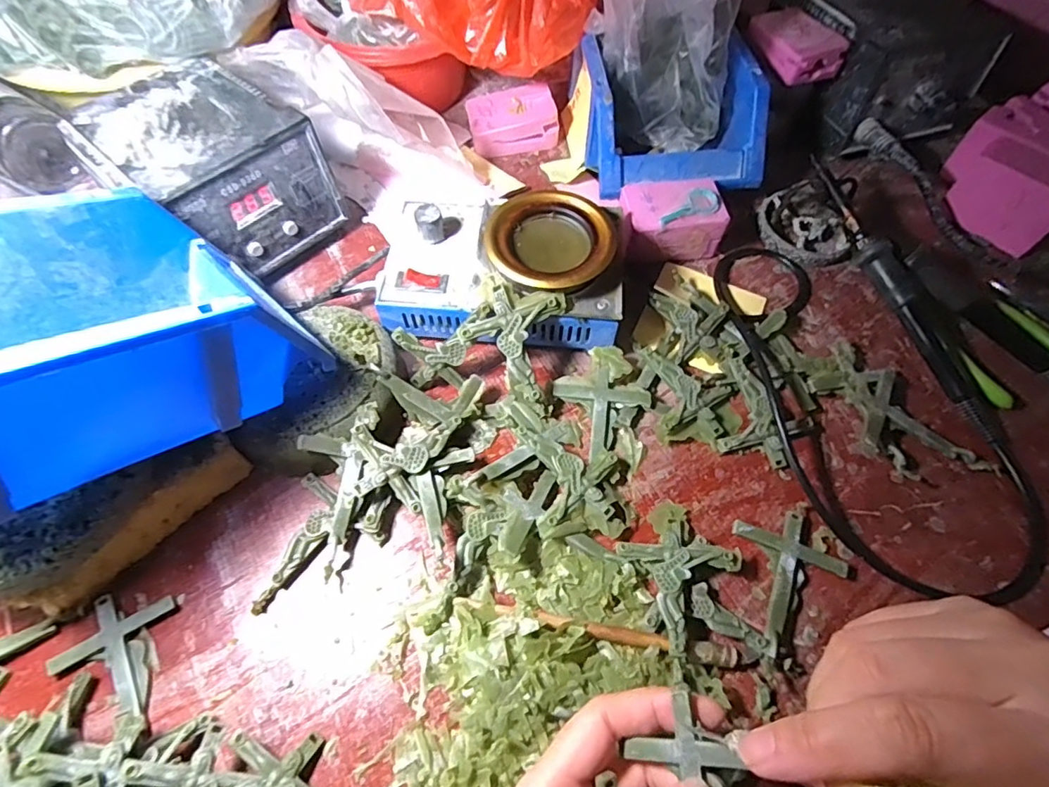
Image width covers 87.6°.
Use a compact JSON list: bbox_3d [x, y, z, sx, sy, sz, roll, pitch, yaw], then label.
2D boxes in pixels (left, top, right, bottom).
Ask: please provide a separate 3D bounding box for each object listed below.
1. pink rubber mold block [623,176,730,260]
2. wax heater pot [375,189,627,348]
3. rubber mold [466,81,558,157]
[{"bbox_3d":[0.104,-0.125,0.393,0.068,0.035,0.045,-4,61,-3],"label":"pink rubber mold block"},{"bbox_3d":[-0.015,-0.084,0.354,0.153,0.053,0.092,6,61,3],"label":"wax heater pot"},{"bbox_3d":[-0.010,-0.230,0.455,0.070,0.024,0.048,-12,62,-7],"label":"rubber mold"}]

